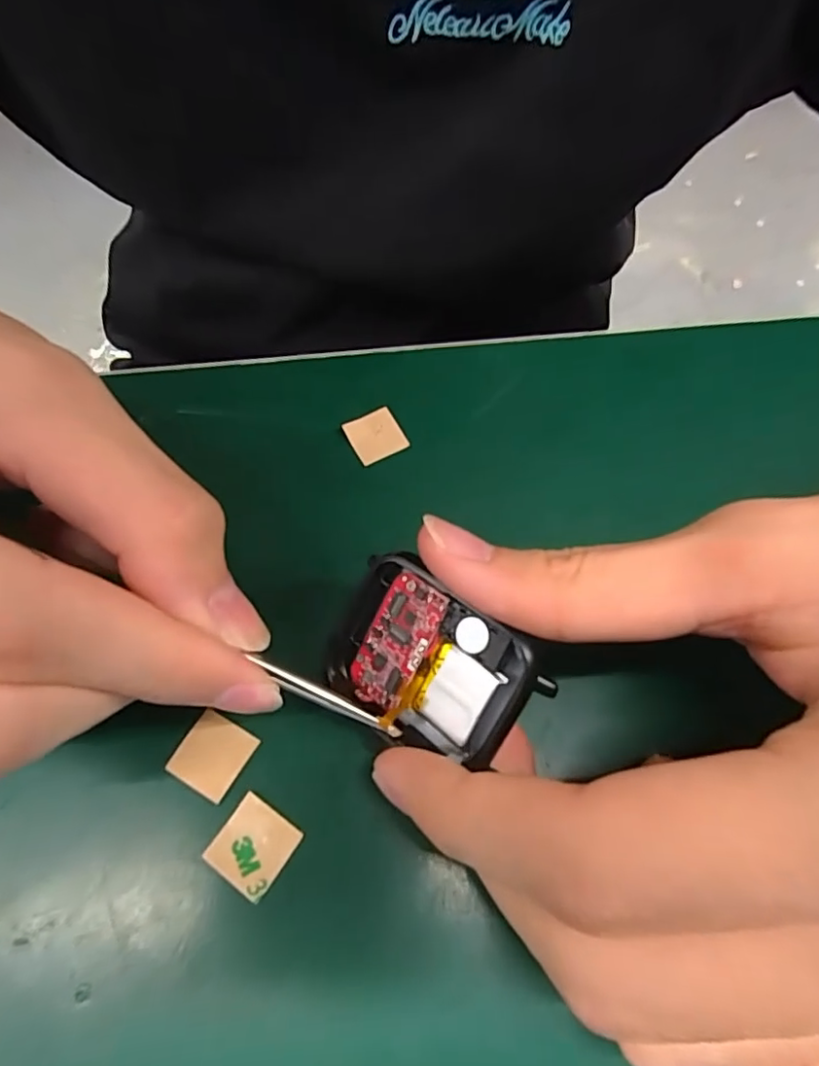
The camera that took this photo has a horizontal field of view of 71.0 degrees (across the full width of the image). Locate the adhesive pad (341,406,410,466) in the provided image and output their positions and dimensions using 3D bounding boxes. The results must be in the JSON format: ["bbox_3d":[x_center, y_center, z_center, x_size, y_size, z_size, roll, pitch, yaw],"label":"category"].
[{"bbox_3d":[-0.010,-0.029,0.171,0.015,0.004,0.014,-28,68,-15],"label":"adhesive pad"}]

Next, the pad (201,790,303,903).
[{"bbox_3d":[-0.033,0.066,0.121,0.015,0.004,0.015,33,66,14],"label":"pad"}]

